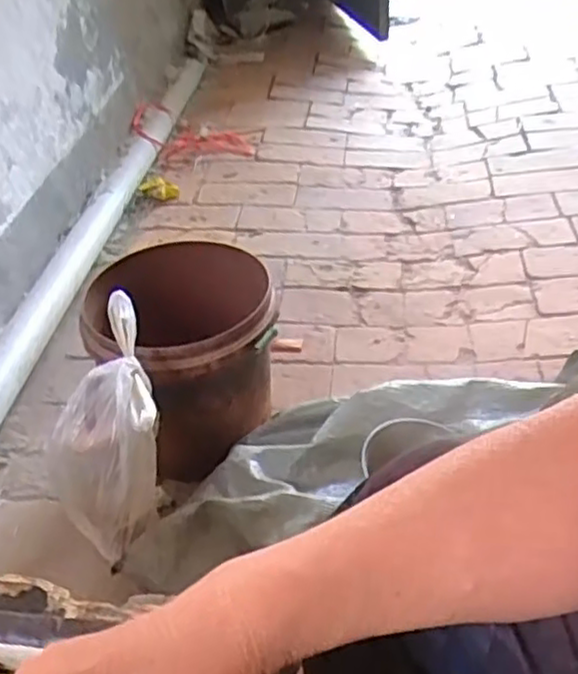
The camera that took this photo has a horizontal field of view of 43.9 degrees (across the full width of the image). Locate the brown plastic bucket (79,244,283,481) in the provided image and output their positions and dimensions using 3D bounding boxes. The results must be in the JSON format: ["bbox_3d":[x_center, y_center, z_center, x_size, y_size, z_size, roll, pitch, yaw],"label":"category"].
[{"bbox_3d":[-0.140,0.040,1.029,0.254,0.266,0.219,-15,39,-13],"label":"brown plastic bucket"}]

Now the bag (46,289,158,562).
[{"bbox_3d":[-0.219,0.129,0.853,0.138,0.295,0.123,-13,38,-11],"label":"bag"}]

